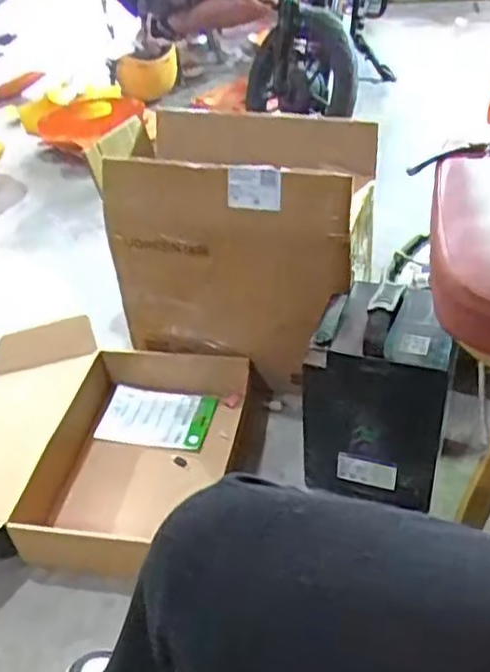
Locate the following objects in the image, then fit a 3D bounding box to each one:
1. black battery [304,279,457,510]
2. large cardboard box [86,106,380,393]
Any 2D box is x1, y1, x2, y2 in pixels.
[{"bbox_3d":[0.190,0.079,0.977,0.183,0.305,0.147,13,44,21],"label":"black battery"},{"bbox_3d":[-0.002,-0.149,1.132,0.386,0.361,0.218,9,41,17],"label":"large cardboard box"}]

